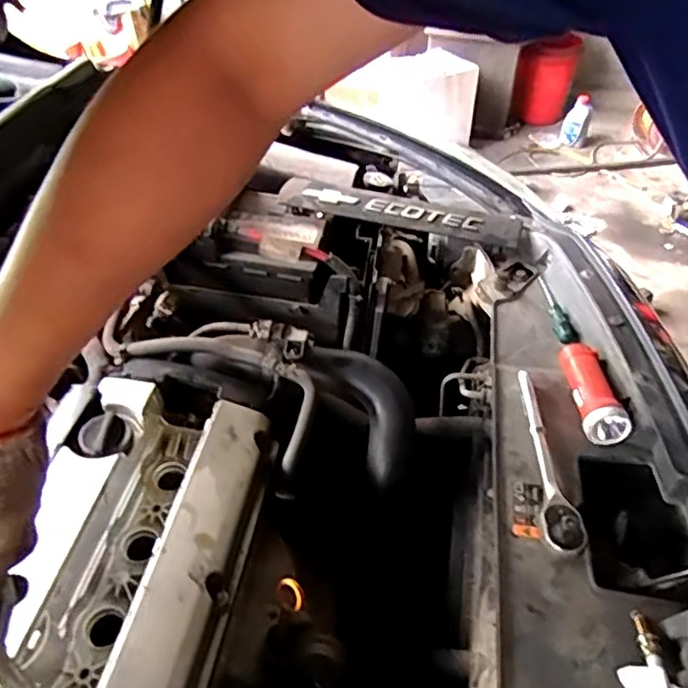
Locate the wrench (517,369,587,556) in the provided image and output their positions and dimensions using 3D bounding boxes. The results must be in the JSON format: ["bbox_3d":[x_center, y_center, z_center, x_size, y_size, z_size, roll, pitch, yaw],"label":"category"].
[{"bbox_3d":[0.199,0.104,0.603,0.034,0.037,0.216,3,43,5],"label":"wrench"}]

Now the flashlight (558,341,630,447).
[{"bbox_3d":[0.266,0.045,0.664,0.045,0.036,0.127,0,43,2],"label":"flashlight"}]

